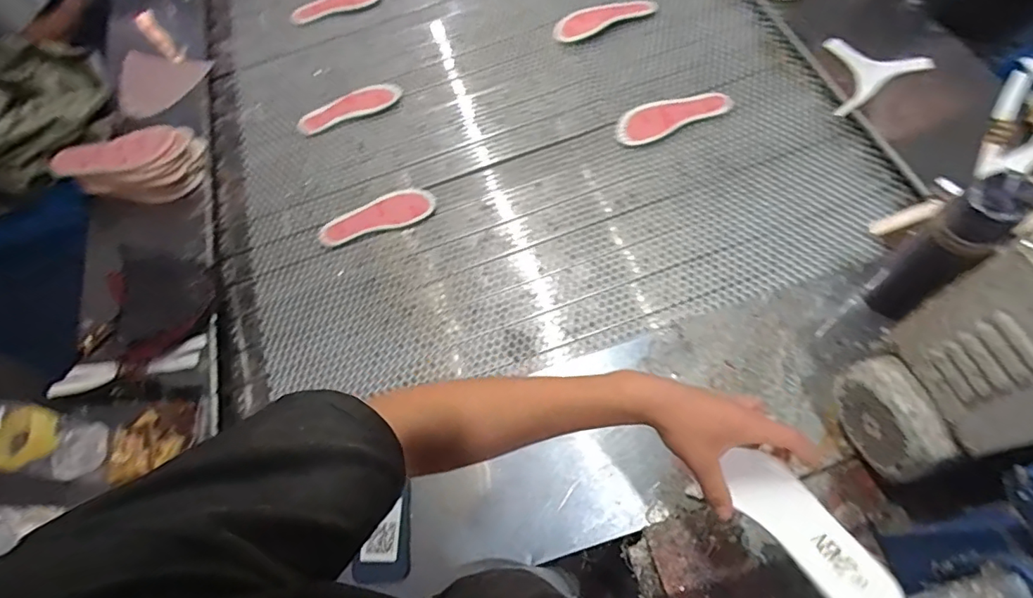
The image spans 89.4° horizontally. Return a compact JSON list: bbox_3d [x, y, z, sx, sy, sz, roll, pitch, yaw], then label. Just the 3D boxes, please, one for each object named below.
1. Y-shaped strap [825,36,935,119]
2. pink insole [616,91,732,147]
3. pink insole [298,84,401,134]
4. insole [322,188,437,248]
[{"bbox_3d":[0.623,-0.426,0.946,0.211,0.021,0.144,-29,70,-7],"label":"Y-shaped strap"},{"bbox_3d":[0.293,-0.355,0.998,0.223,0.010,0.087,-24,64,-3],"label":"pink insole"},{"bbox_3d":[-0.352,-0.408,1.095,0.218,0.009,0.066,-26,64,-4],"label":"pink insole"},{"bbox_3d":[-0.262,-0.157,0.984,0.215,0.011,0.078,-20,64,-1],"label":"insole"}]

